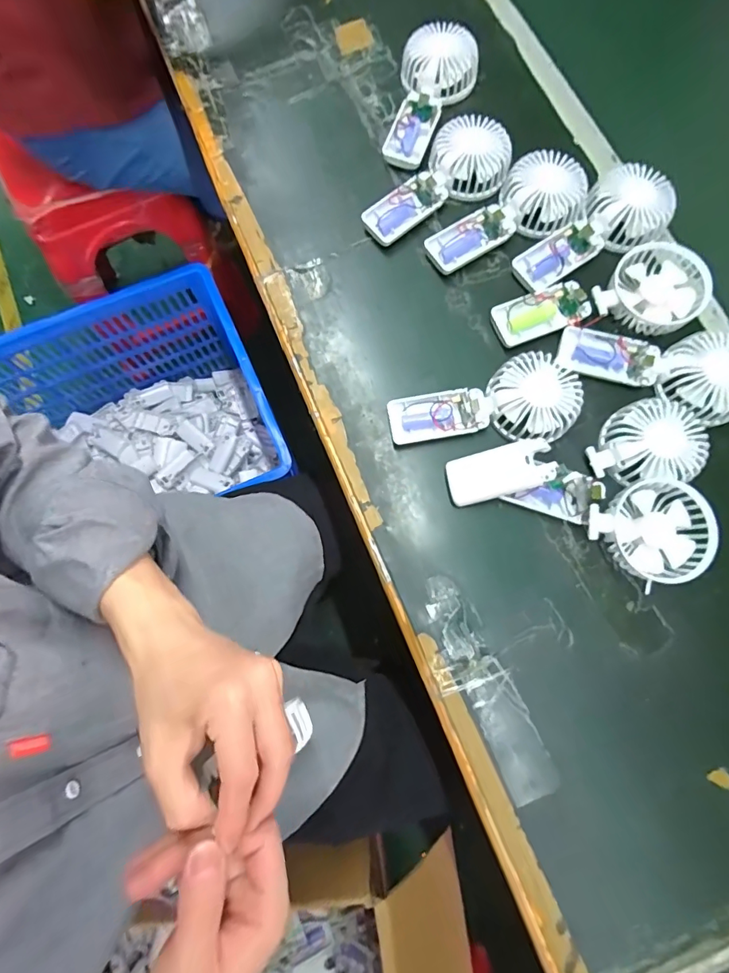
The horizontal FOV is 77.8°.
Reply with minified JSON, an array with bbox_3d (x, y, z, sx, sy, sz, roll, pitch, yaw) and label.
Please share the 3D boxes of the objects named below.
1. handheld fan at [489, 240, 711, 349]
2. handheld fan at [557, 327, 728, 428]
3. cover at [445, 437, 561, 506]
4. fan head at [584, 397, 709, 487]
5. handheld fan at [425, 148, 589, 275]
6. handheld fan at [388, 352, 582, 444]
[{"bbox_3d":[0.242,-0.187,0.463,0.211,0.045,0.091,-12,79,-3],"label":"handheld fan"},{"bbox_3d":[0.288,-0.119,0.445,0.180,0.034,0.081,17,76,15],"label":"handheld fan"},{"bbox_3d":[0.124,-0.014,0.416,0.094,0.008,0.046,-18,70,21],"label":"cover"},{"bbox_3d":[0.266,-0.040,0.426,0.103,0.035,0.078,-13,79,-3],"label":"fan head"},{"bbox_3d":[0.149,-0.298,0.488,0.173,0.045,0.082,-20,80,-4],"label":"handheld fan"},{"bbox_3d":[0.115,-0.078,0.440,0.179,0.031,0.078,-10,77,10],"label":"handheld fan"}]

